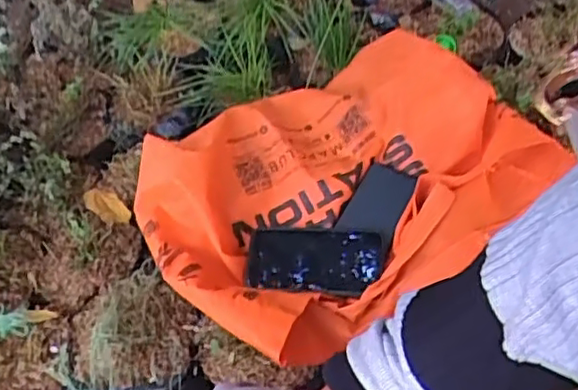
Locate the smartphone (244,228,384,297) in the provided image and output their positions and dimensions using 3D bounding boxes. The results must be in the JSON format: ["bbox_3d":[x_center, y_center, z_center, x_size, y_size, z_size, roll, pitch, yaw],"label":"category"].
[{"bbox_3d":[0.027,0.070,0.715,0.143,0.010,0.076,4,62,3],"label":"smartphone"}]

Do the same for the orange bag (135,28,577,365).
[{"bbox_3d":[0.067,-0.017,0.730,0.425,0.142,0.307,-22,43,-22],"label":"orange bag"}]

